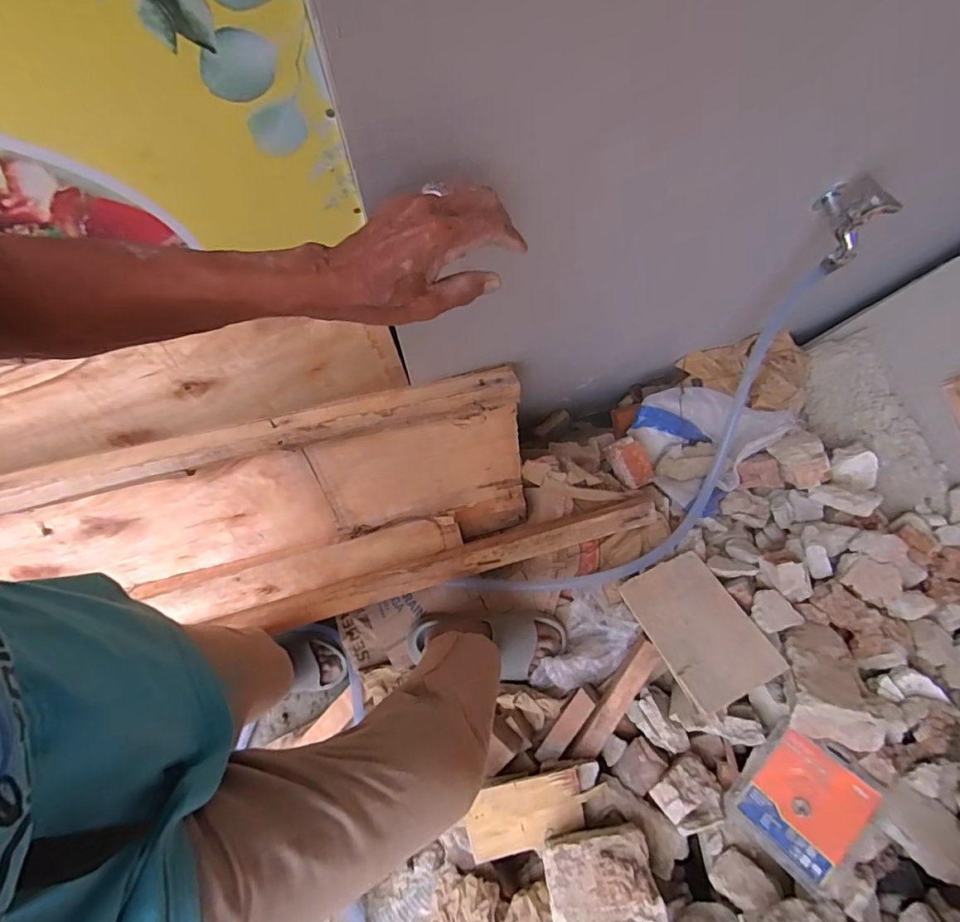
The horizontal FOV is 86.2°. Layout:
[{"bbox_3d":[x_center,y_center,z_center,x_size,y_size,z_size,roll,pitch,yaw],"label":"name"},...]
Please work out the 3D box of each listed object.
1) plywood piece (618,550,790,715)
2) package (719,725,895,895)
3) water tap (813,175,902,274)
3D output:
[{"bbox_3d":[0.348,0.261,0.819,0.151,0.018,0.221,-24,49,-9],"label":"plywood piece"},{"bbox_3d":[0.450,0.474,0.713,0.168,0.024,0.139,-44,40,-10],"label":"package"},{"bbox_3d":[0.418,-0.274,0.582,0.038,0.103,0.075,-6,76,-3],"label":"water tap"}]

